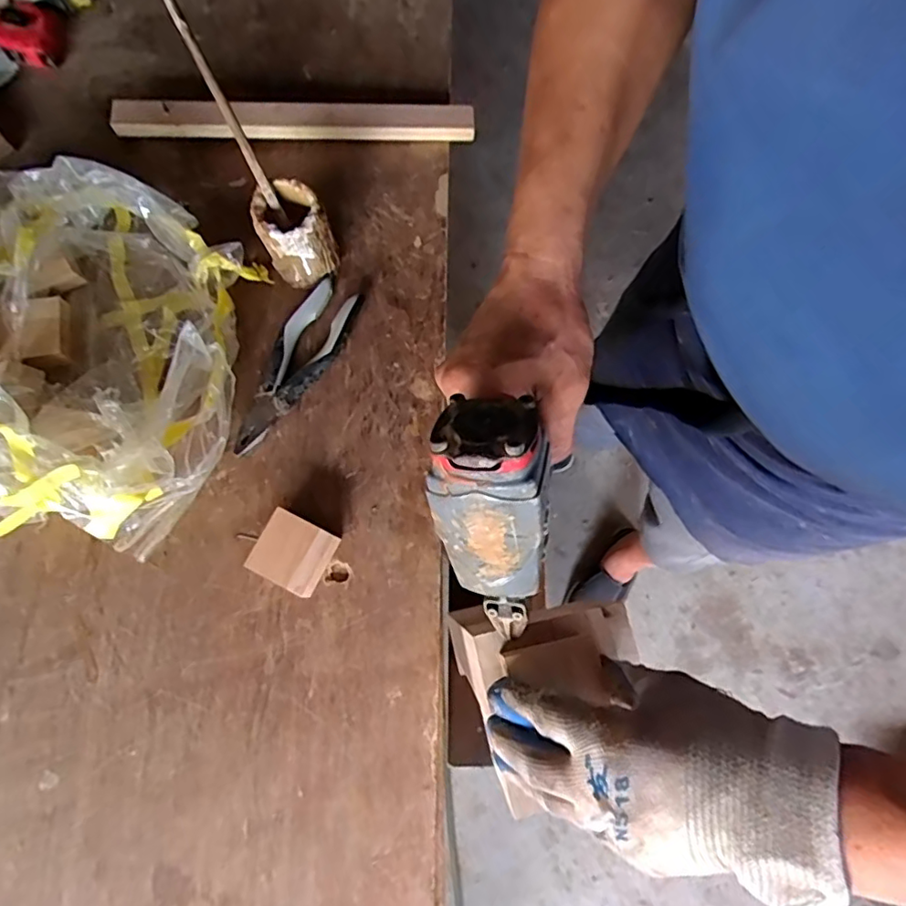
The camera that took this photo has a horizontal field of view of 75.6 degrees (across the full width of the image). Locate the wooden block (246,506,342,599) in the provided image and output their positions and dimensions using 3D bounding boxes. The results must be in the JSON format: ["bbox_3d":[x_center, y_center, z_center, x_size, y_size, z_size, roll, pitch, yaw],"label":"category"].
[{"bbox_3d":[-0.143,0.089,0.527,0.060,0.034,0.060,26,77,5],"label":"wooden block"}]

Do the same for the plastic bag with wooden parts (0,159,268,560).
[{"bbox_3d":[-0.385,-0.100,0.528,0.366,0.119,0.331,9,76,0],"label":"plastic bag with wooden parts"}]

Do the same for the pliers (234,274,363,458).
[{"bbox_3d":[-0.157,-0.085,0.576,0.058,0.021,0.196,31,77,6],"label":"pliers"}]

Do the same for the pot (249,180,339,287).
[{"bbox_3d":[-0.152,-0.209,0.569,0.061,0.093,0.058,0,76,-2],"label":"pot"}]

